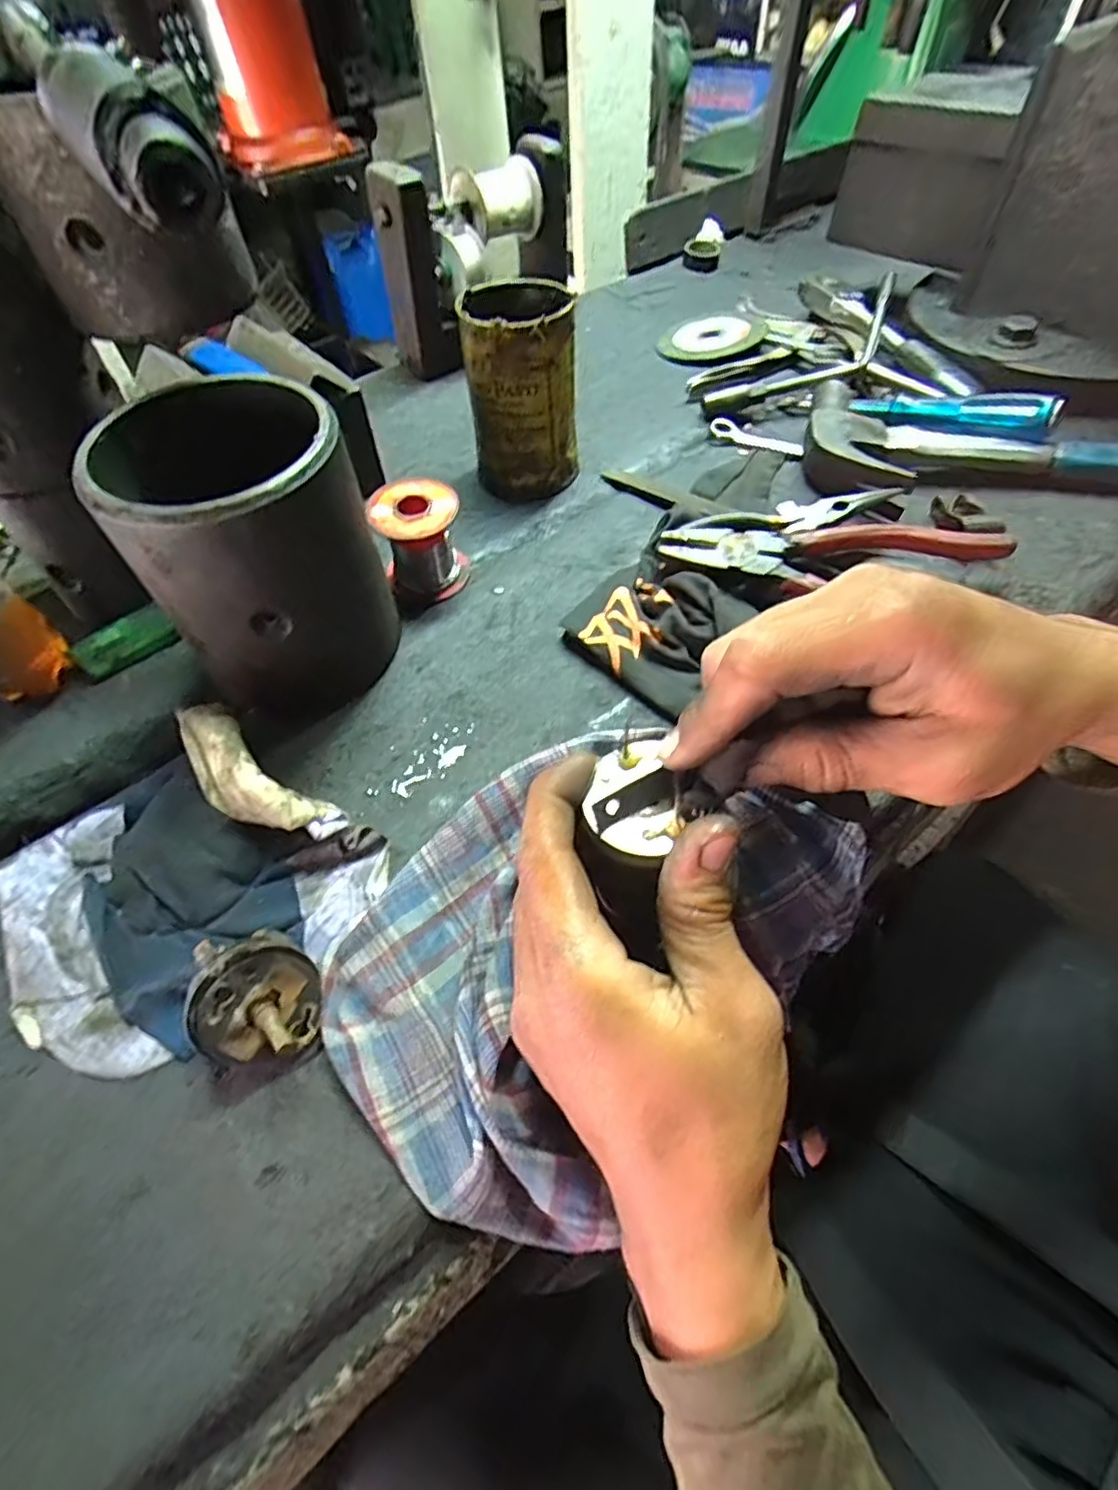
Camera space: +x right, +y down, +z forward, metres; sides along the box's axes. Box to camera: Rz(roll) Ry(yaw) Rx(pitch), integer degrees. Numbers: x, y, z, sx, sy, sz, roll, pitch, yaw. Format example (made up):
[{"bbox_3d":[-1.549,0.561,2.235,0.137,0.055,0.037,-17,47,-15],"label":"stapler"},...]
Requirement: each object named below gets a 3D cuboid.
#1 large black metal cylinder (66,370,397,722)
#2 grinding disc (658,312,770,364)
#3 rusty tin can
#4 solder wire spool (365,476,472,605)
[{"bbox_3d":[-0.149,-0.094,0.331,0.107,0.143,0.105,-15,56,-8],"label":"large black metal cylinder"},{"bbox_3d":[0.144,-0.379,0.591,0.093,0.017,0.083,-32,60,-19],"label":"grinding disc"},{"bbox_3d":[-0.024,-0.241,0.440,0.073,0.116,0.077,-5,55,-1],"label":"rusty tin can"},{"bbox_3d":[-0.085,-0.126,0.397,0.051,0.058,0.051,-1,55,2],"label":"solder wire spool"}]

